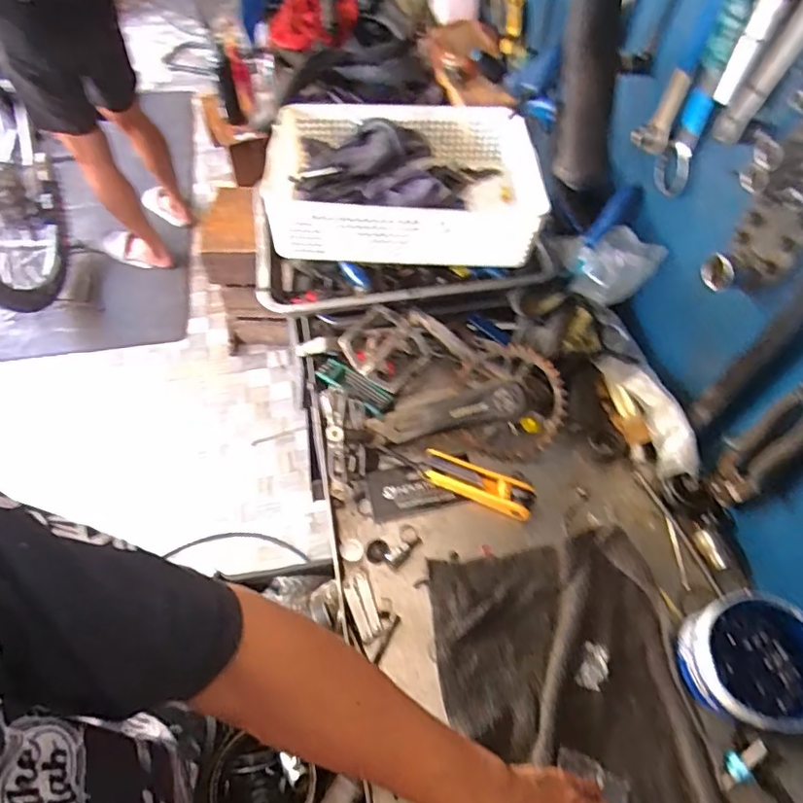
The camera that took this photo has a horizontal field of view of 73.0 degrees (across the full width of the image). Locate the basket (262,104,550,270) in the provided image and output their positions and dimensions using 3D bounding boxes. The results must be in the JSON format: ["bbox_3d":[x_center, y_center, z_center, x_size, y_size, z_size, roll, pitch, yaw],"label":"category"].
[{"bbox_3d":[-0.001,-0.290,0.715,0.331,0.088,0.246,2,57,0],"label":"basket"}]

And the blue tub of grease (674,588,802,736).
[{"bbox_3d":[0.316,0.234,0.491,0.111,0.076,0.111,-7,60,11],"label":"blue tub of grease"}]

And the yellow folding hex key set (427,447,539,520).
[{"bbox_3d":[0.088,0.097,0.630,0.128,0.025,0.039,21,59,12],"label":"yellow folding hex key set"}]

